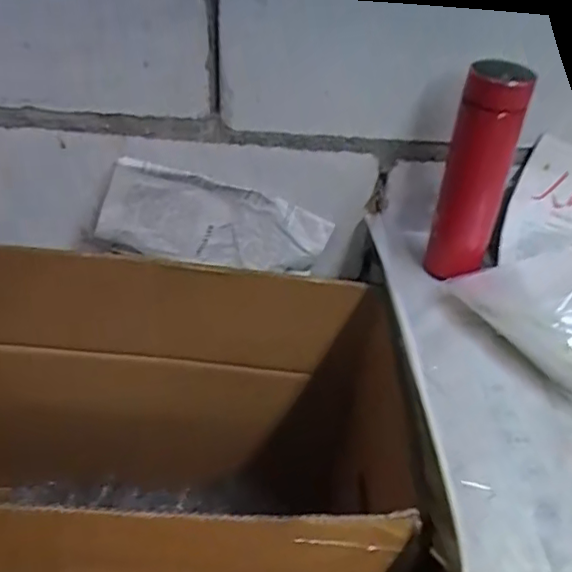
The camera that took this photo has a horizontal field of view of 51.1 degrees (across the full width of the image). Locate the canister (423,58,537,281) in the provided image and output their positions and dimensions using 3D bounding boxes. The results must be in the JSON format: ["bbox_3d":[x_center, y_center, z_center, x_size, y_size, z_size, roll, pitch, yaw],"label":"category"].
[{"bbox_3d":[0.198,-0.110,0.629,0.062,0.234,0.053,18,36,16],"label":"canister"}]

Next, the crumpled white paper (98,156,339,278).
[{"bbox_3d":[-0.083,-0.066,0.725,0.272,0.119,0.038,10,30,-26],"label":"crumpled white paper"}]

